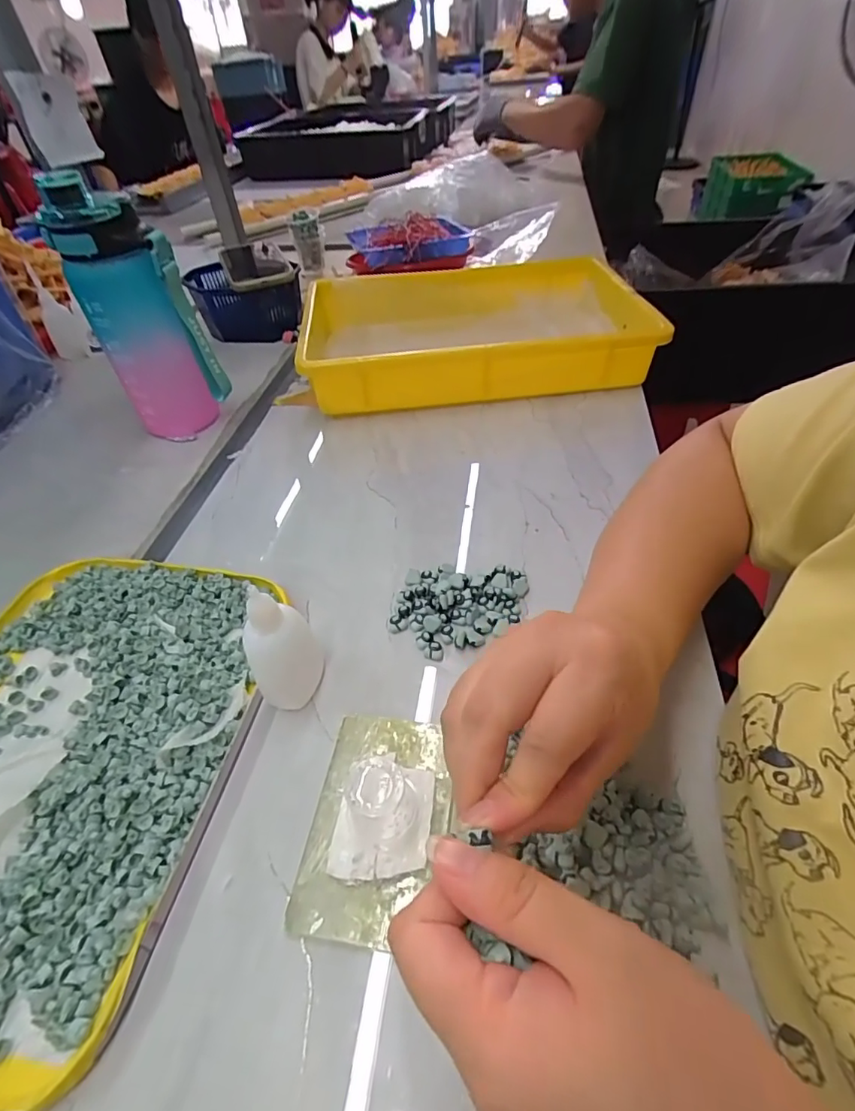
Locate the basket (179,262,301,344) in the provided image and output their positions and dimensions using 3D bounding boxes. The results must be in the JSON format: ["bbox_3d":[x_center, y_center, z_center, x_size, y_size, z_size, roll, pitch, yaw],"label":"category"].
[{"bbox_3d":[-0.244,-0.341,0.687,0.149,0.071,0.109,-8,46,-3],"label":"basket"}]

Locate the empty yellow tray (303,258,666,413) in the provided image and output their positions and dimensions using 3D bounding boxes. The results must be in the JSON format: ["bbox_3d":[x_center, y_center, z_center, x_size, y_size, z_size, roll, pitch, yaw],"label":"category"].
[{"bbox_3d":[0.045,-0.256,0.584,0.367,0.069,0.247,-7,46,-2],"label":"empty yellow tray"}]

